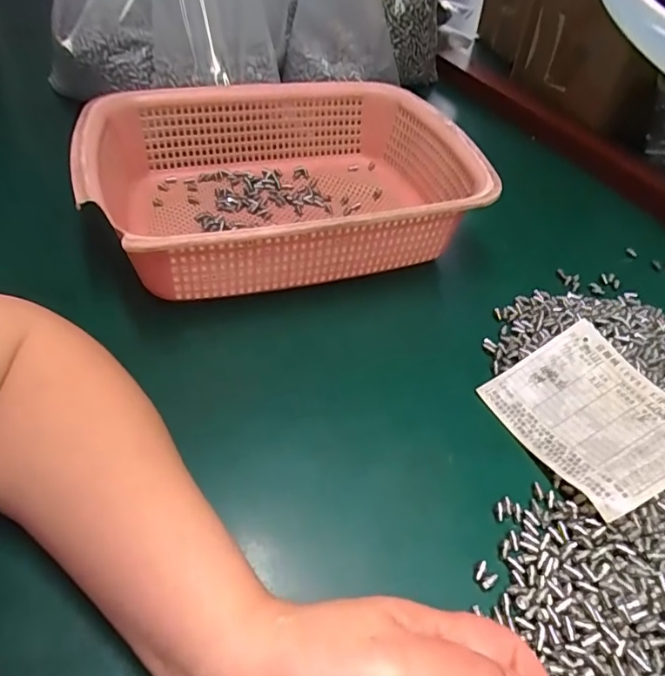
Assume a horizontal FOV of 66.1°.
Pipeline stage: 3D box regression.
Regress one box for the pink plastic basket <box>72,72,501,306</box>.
[{"bbox_3d":[-0.043,-0.129,0.426,0.284,0.078,0.235,-13,50,-16],"label":"pink plastic basket"}]

